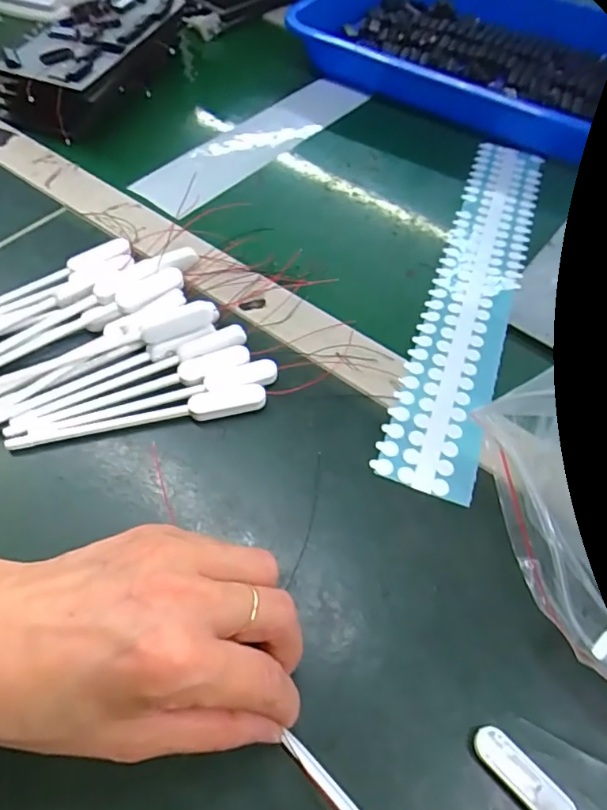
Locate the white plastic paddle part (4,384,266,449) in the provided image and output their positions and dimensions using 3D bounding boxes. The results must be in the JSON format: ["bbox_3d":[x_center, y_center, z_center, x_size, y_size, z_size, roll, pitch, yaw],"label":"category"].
[{"bbox_3d":[-0.093,0.007,0.303,0.143,0.006,0.015,-11,57,-11],"label":"white plastic paddle part"}]

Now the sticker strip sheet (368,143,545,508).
[{"bbox_3d":[0.133,-0.097,0.403,0.061,0.004,0.378,19,57,9],"label":"sticker strip sheet"}]

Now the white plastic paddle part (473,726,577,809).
[{"bbox_3d":[0.127,0.185,0.199,0.015,0.004,0.143,-43,63,-16],"label":"white plastic paddle part"}]

